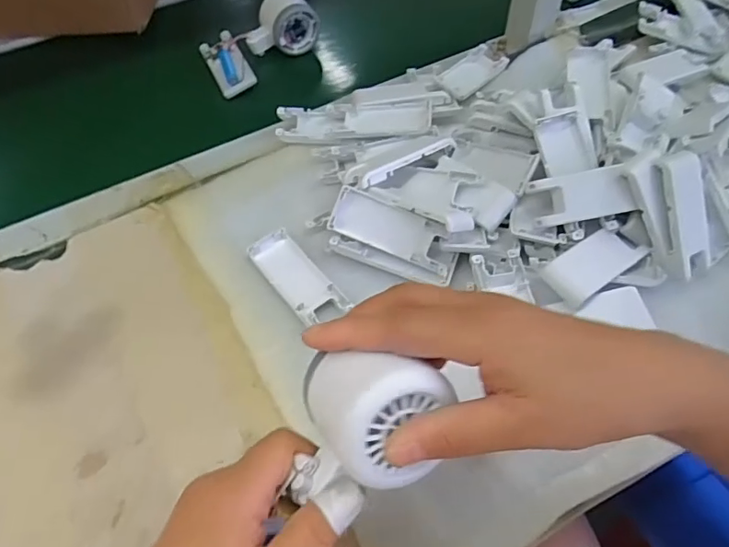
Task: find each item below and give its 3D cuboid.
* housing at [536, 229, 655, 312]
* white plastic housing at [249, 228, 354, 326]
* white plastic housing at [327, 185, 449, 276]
[{"bbox_3d":[0.186,-0.012,0.421,0.094,0.013,0.040,-33,64,-19],"label":"housing"},{"bbox_3d":[-0.057,0.003,0.441,0.037,0.006,0.096,-33,64,-19],"label":"white plastic housing"},{"bbox_3d":[0.023,-0.036,0.435,0.102,0.015,0.039,23,96,4],"label":"white plastic housing"}]

